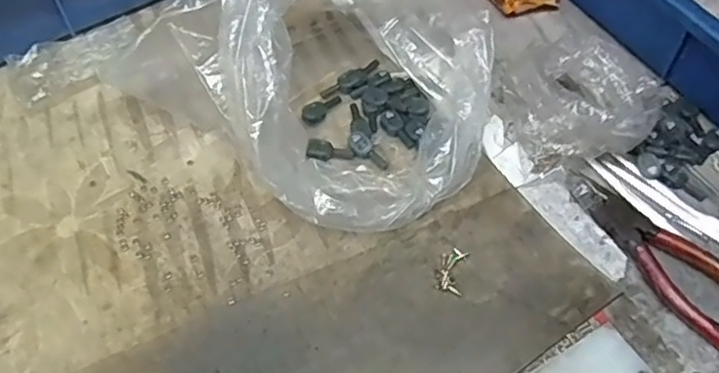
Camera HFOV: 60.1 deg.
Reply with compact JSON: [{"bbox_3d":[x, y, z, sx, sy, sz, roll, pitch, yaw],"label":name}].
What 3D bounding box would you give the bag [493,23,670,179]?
[{"bbox_3d":[0.159,-0.062,0.448,0.097,0.050,0.099,-30,61,-21],"label":"bag"}]

